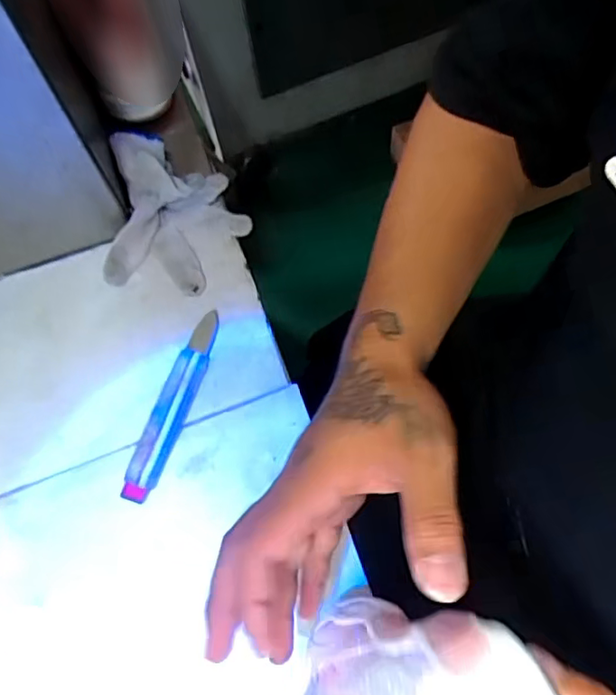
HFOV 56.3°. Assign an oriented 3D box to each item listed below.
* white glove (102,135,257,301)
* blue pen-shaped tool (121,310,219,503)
[{"bbox_3d":[-0.119,-0.130,0.533,0.120,0.028,0.164,-5,67,1],"label":"white glove"},{"bbox_3d":[-0.109,0.043,0.467,0.025,0.016,0.163,16,69,9],"label":"blue pen-shaped tool"}]

